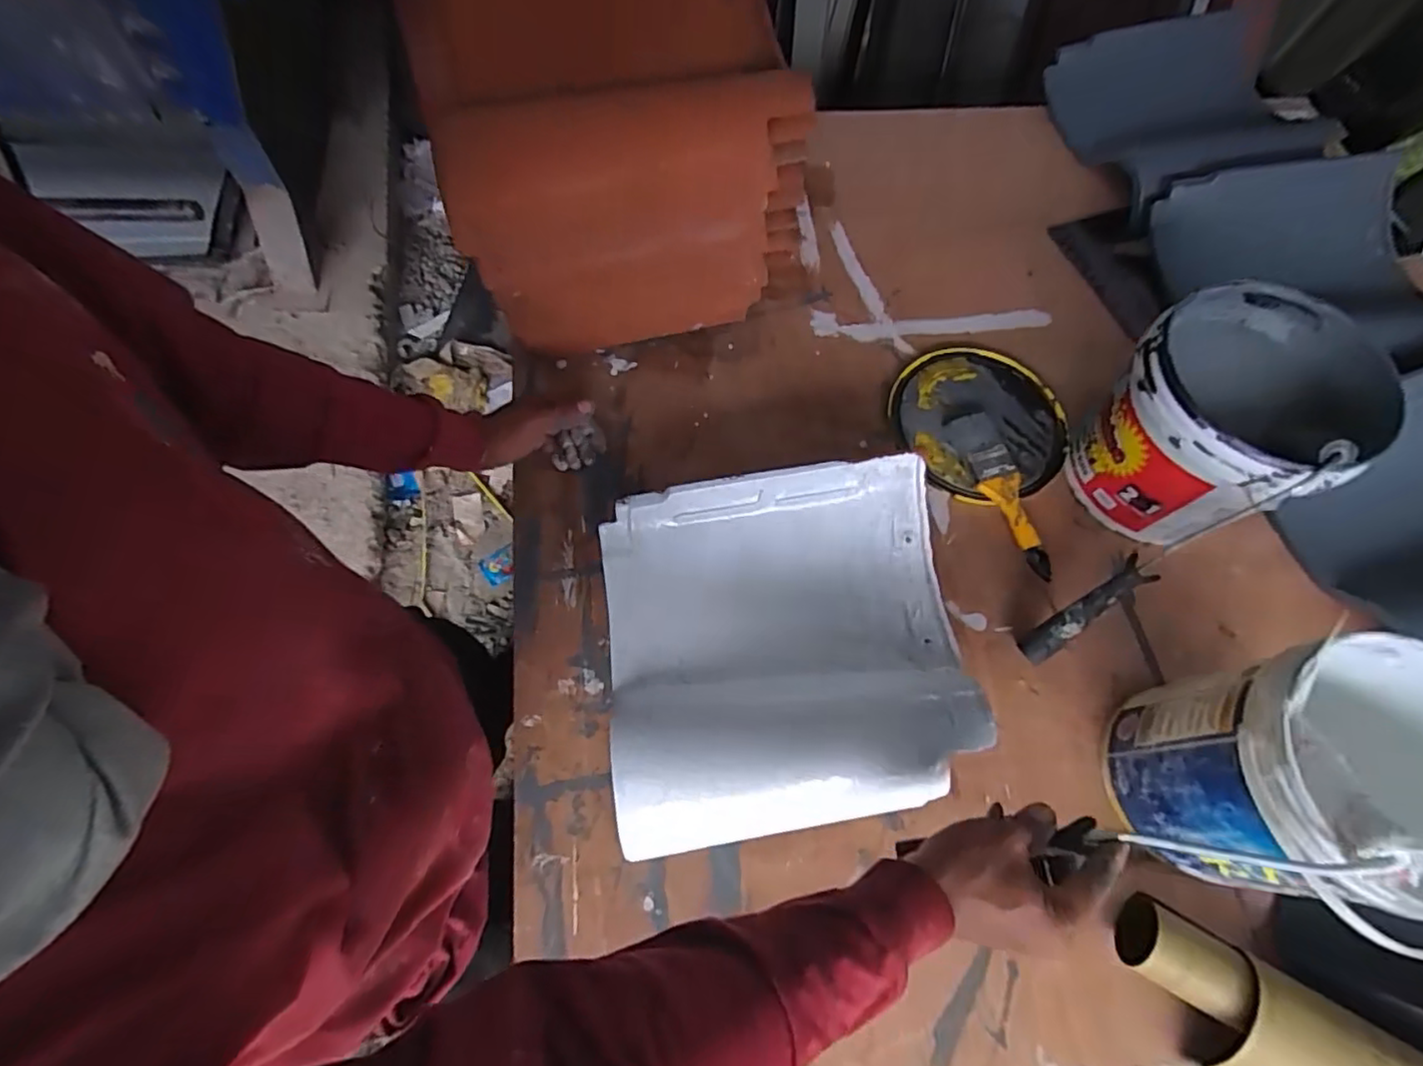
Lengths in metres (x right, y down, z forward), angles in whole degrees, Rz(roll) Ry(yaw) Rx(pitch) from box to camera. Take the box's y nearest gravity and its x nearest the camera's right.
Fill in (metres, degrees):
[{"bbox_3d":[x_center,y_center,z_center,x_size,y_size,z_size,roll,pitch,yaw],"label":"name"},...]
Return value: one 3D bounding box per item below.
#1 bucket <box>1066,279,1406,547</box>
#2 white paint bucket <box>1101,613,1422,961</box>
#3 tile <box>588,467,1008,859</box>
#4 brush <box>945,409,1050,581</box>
[{"bbox_3d":[0.484,-0.108,0.629,0.193,0.178,0.209,43,71,14],"label":"bucket"},{"bbox_3d":[0.435,0.183,0.482,0.160,0.214,0.158,2,69,-6],"label":"white paint bucket"},{"bbox_3d":[0.061,0.101,0.577,0.324,0.088,0.313,-6,67,-4],"label":"tile"},{"bbox_3d":[0.312,-0.044,0.675,0.050,0.019,0.190,-18,68,-9],"label":"brush"}]

